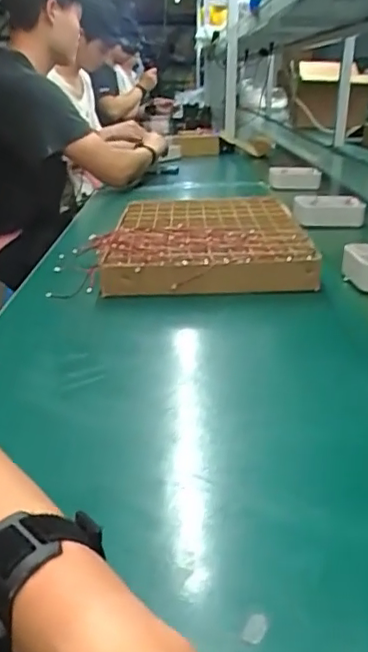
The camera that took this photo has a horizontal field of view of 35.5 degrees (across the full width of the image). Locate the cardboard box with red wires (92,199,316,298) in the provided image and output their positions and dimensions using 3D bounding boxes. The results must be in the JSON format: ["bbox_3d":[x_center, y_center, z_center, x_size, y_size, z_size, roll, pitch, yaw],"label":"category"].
[{"bbox_3d":[0.025,-0.137,0.921,0.310,0.056,0.397,0,23,2],"label":"cardboard box with red wires"}]

